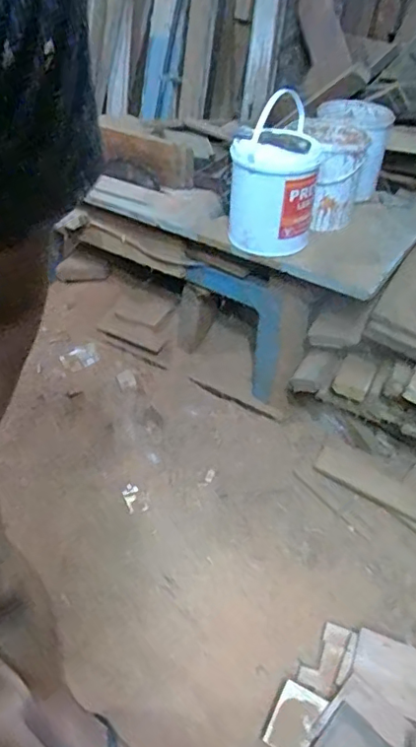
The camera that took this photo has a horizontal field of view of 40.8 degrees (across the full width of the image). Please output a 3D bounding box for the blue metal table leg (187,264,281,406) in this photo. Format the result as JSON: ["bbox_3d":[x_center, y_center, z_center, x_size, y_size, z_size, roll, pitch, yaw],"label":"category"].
[{"bbox_3d":[0.071,-0.106,1.462,0.275,0.373,0.046,32,50,23],"label":"blue metal table leg"}]

